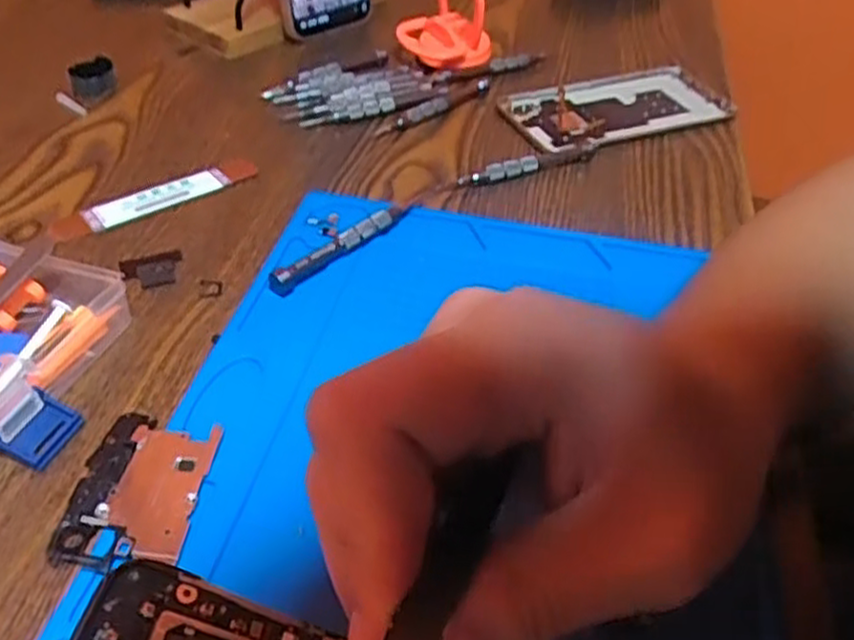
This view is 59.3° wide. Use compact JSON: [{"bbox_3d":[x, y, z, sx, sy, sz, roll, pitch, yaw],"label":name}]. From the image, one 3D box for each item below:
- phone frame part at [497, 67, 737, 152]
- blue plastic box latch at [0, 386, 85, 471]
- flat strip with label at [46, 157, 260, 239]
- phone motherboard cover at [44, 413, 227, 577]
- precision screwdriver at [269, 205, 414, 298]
[{"bbox_3d":[0.131,-0.144,0.504,0.147,0.014,0.067,-15,46,-19],"label":"phone frame part"},{"bbox_3d":[-0.149,0.042,0.288,0.023,0.004,0.028,37,45,-11],"label":"blue plastic box latch"},{"bbox_3d":[-0.149,-0.069,0.412,0.113,0.004,0.023,-27,51,-29],"label":"flat strip with label"},{"bbox_3d":[-0.103,0.061,0.273,0.043,0.007,0.063,4,43,0],"label":"phone motherboard cover"},{"bbox_3d":[-0.041,-0.038,0.378,0.011,0.012,0.091,32,50,27],"label":"precision screwdriver"}]

